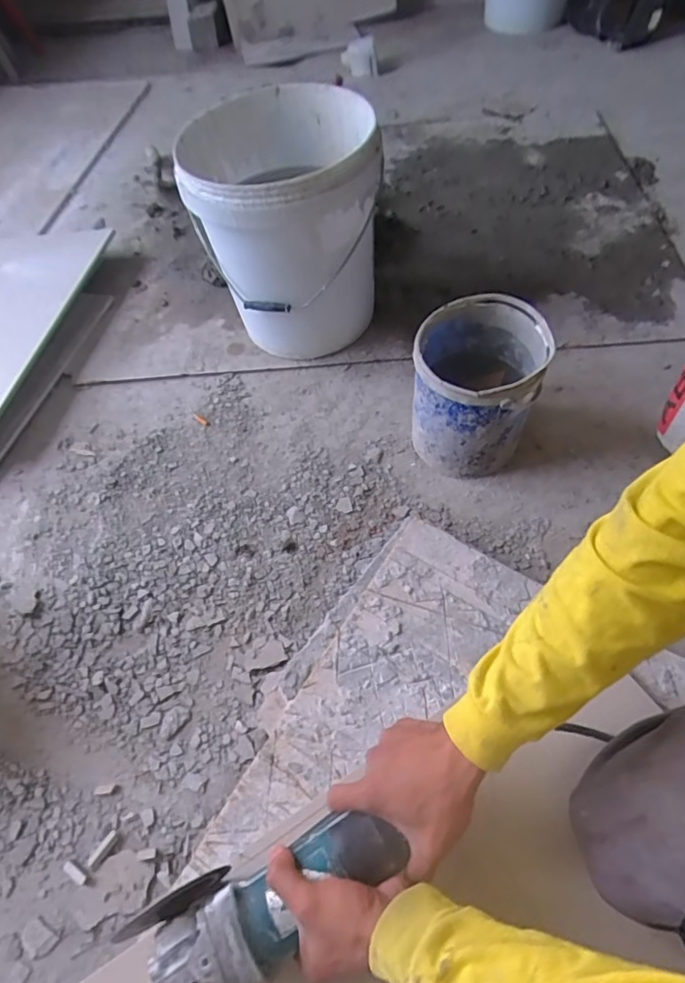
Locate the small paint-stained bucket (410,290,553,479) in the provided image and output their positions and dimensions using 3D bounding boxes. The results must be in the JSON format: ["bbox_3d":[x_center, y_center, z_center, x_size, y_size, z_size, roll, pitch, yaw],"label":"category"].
[{"bbox_3d":[0.187,-0.140,0.746,0.161,0.214,0.172,-2,58,3],"label":"small paint-stained bucket"}]

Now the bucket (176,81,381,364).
[{"bbox_3d":[-0.091,-0.439,0.855,0.279,0.325,0.283,-15,58,-3],"label":"bucket"}]

